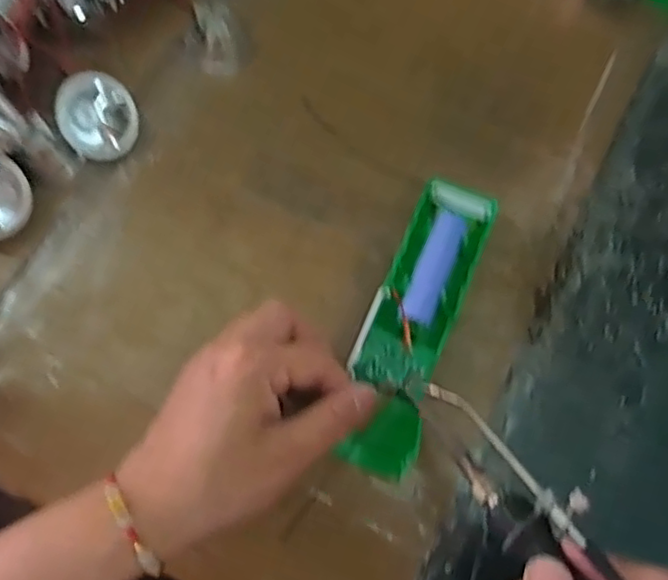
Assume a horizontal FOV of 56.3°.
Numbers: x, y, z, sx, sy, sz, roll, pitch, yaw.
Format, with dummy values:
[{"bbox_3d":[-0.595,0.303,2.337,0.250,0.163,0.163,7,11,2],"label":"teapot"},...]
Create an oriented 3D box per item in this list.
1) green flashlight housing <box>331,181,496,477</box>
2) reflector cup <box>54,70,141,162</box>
[{"bbox_3d":[0.042,0.012,0.317,0.045,0.016,0.161,19,70,5],"label":"green flashlight housing"},{"bbox_3d":[-0.135,-0.098,0.354,0.043,0.018,0.046,-9,107,-33],"label":"reflector cup"}]

